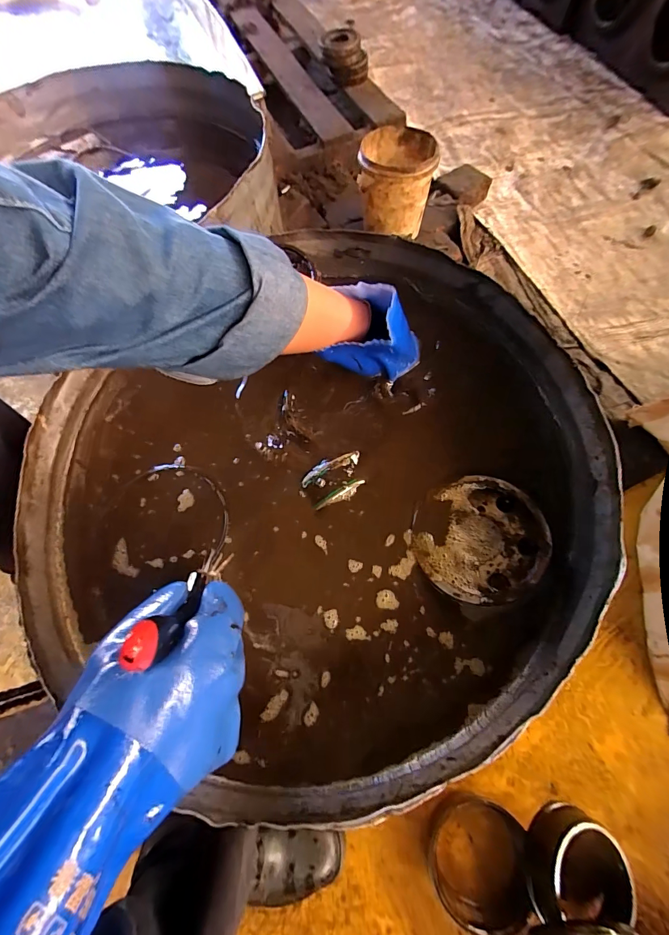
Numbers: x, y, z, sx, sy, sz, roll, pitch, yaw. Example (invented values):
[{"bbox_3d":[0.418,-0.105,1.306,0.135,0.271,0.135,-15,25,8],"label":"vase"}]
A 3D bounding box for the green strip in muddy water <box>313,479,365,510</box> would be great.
[{"bbox_3d":[0.005,0.028,0.387,0.057,0.005,0.014,-30,69,-10],"label":"green strip in muddy water"}]

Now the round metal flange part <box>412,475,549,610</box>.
[{"bbox_3d":[0.136,0.066,0.358,0.115,0.023,0.116,-1,67,2],"label":"round metal flange part"}]

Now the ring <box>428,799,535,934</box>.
[{"bbox_3d":[0.180,0.499,0.475,0.124,0.053,0.126,-7,67,-1],"label":"ring"}]

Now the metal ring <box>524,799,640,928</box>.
[{"bbox_3d":[0.297,0.491,0.468,0.118,0.069,0.109,-1,67,2],"label":"metal ring"}]

